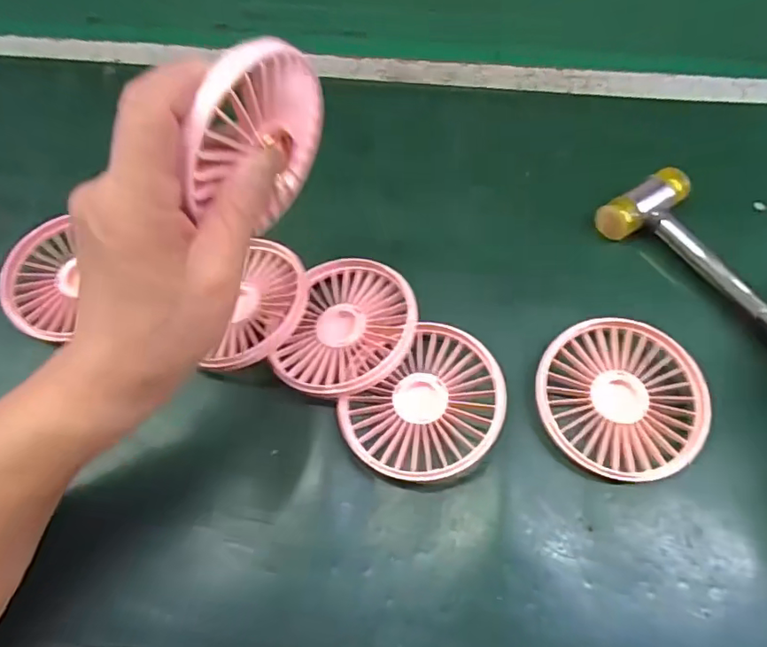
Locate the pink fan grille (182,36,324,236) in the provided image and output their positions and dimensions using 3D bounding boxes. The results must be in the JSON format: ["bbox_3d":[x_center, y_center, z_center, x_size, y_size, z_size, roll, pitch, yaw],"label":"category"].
[{"bbox_3d":[-0.056,-0.079,0.240,0.015,0.082,0.082,29,68,14],"label":"pink fan grille"}]

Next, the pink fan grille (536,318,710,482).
[{"bbox_3d":[0.130,0.040,0.298,0.086,0.016,0.086,-1,64,1],"label":"pink fan grille"}]

